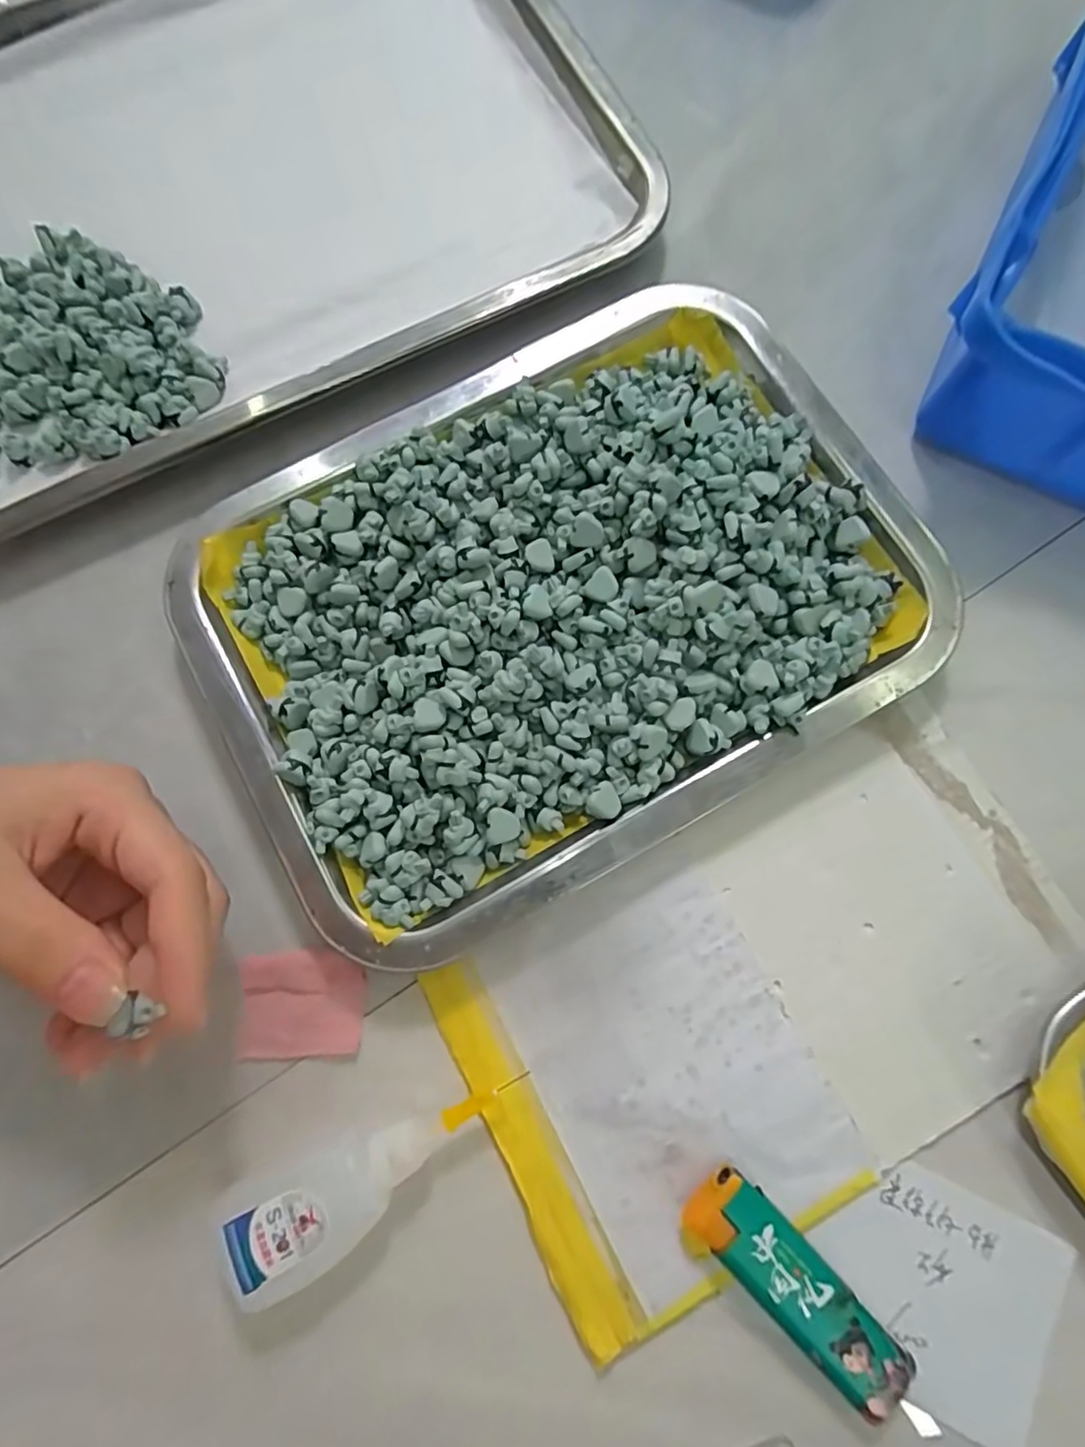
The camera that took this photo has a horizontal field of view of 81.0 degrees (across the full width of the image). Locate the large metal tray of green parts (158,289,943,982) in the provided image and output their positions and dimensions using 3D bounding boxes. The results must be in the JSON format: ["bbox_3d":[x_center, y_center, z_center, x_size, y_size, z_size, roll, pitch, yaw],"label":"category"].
[{"bbox_3d":[0.004,-0.052,0.235,0.256,0.033,0.187,-29,80,-6],"label":"large metal tray of green parts"}]

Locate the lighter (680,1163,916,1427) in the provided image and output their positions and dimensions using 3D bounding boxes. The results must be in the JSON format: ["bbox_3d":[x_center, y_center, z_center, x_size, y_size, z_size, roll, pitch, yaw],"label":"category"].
[{"bbox_3d":[0.076,0.176,0.196,0.028,0.014,0.079,-43,82,-8],"label":"lighter"}]

